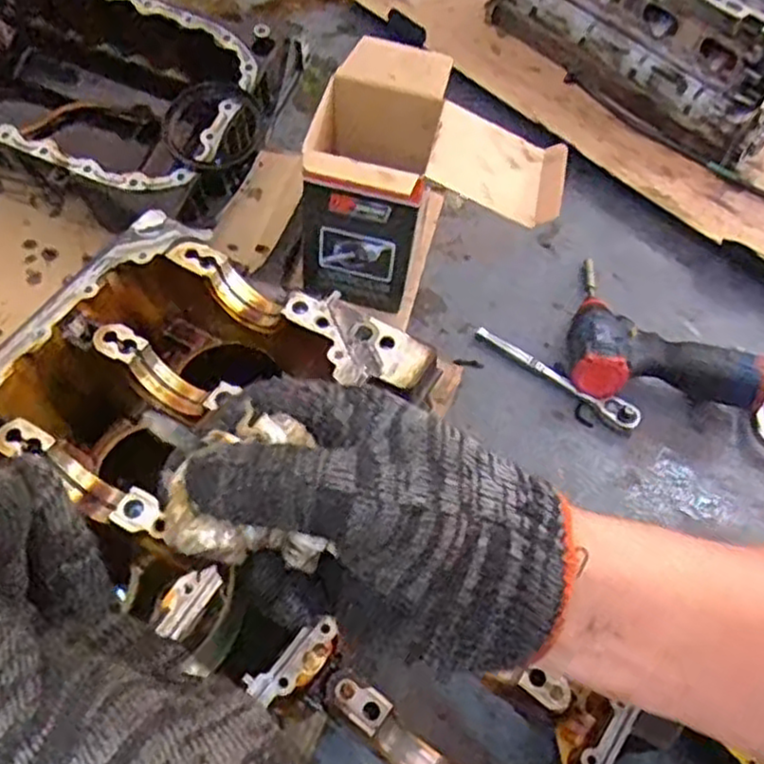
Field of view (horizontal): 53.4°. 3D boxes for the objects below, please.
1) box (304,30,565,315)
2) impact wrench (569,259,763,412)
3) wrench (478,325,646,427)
[{"bbox_3d":[0.036,-0.179,0.790,0.266,0.210,0.205,22,58,9],"label":"box"},{"bbox_3d":[0.303,-0.066,0.840,0.213,0.072,0.196,8,56,0],"label":"impact wrench"},{"bbox_3d":[0.187,-0.006,0.817,0.195,0.022,0.023,32,60,16],"label":"wrench"}]

